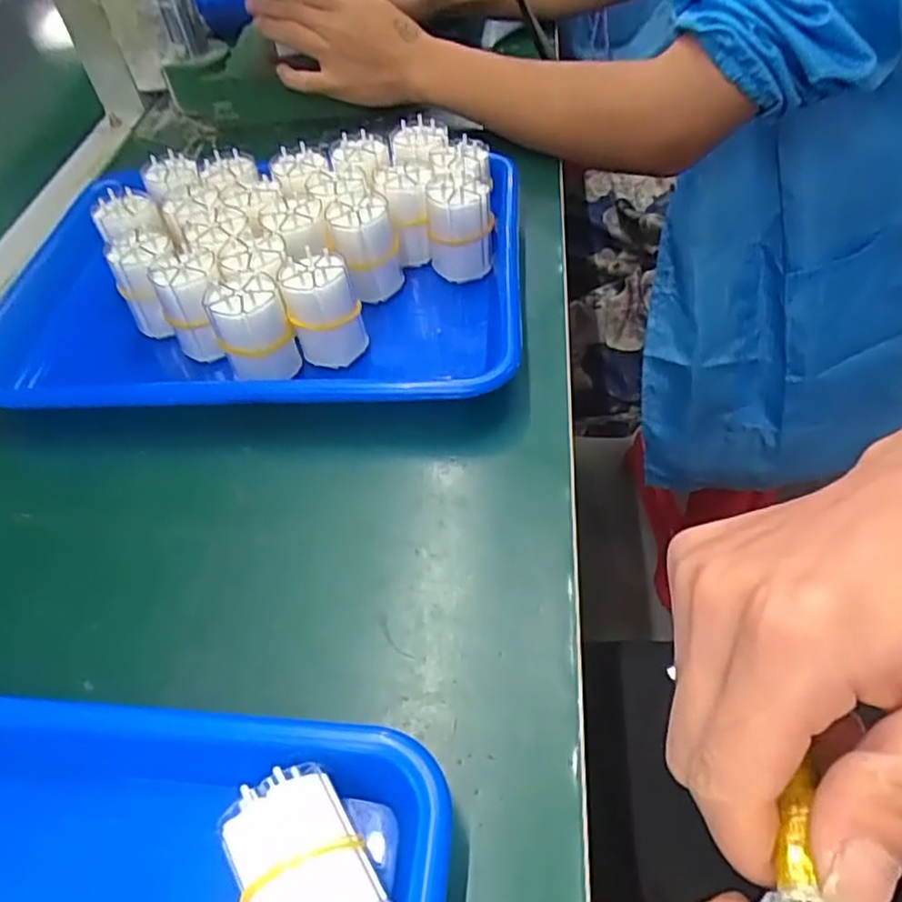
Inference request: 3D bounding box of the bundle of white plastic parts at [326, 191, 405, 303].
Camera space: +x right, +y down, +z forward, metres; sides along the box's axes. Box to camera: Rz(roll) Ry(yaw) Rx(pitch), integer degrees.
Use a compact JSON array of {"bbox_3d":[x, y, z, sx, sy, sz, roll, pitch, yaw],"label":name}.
[{"bbox_3d":[-0.051,-0.124,0.435,0.039,0.055,0.034,-14,47,-1],"label":"bundle of white plastic parts"}]

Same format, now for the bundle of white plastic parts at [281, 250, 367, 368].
[{"bbox_3d":[-0.072,-0.079,0.404,0.039,0.058,0.032,-12,47,1],"label":"bundle of white plastic parts"}]

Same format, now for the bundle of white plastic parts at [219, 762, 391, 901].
[{"bbox_3d":[-0.046,0.140,0.234,0.038,0.036,0.065,-29,52,-17],"label":"bundle of white plastic parts"}]

